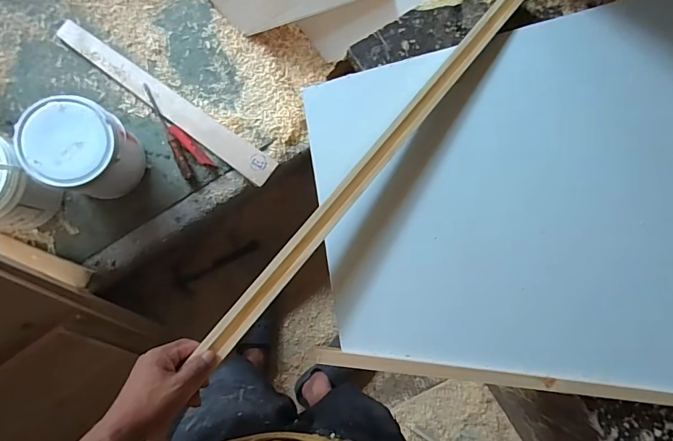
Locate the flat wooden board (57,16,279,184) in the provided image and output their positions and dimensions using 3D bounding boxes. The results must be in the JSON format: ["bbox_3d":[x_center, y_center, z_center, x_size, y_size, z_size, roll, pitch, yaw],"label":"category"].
[{"bbox_3d":[-0.408,-0.282,0.991,0.591,0.009,0.071,35,78,-5],"label":"flat wooden board"}]

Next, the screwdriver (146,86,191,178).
[{"bbox_3d":[-0.406,-0.216,0.984,0.023,0.027,0.247,-23,87,-8],"label":"screwdriver"}]

